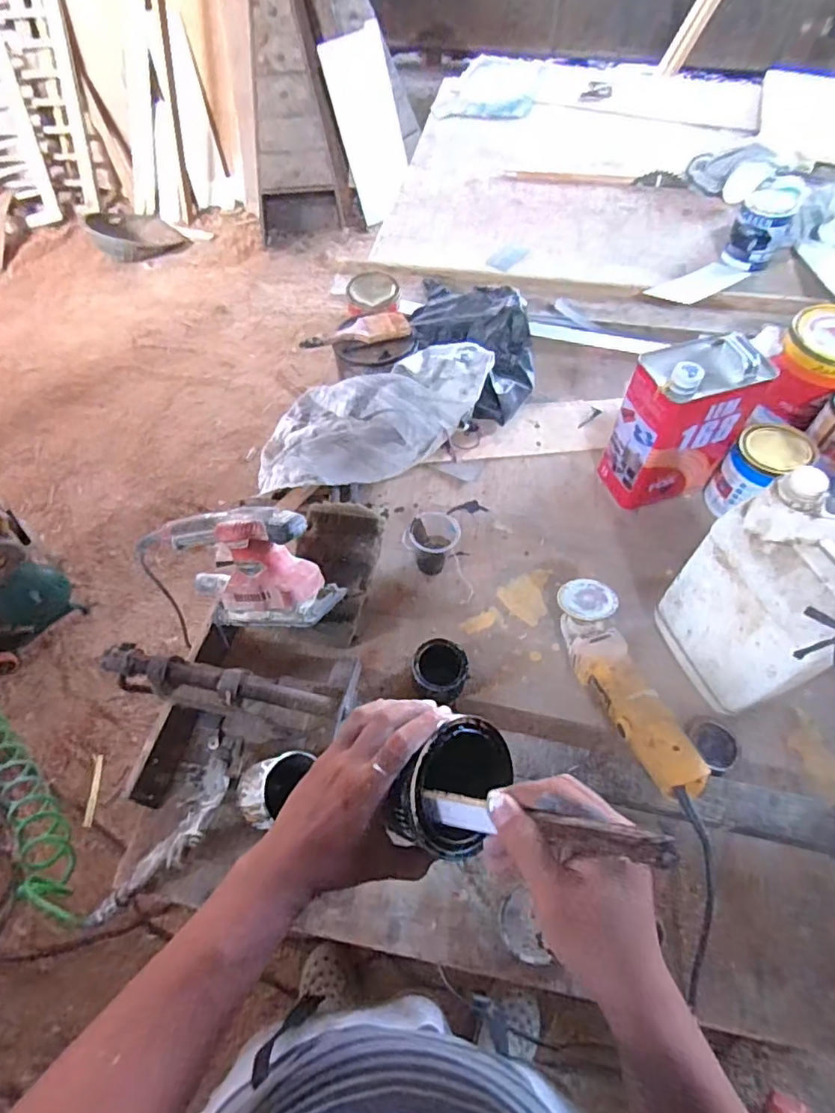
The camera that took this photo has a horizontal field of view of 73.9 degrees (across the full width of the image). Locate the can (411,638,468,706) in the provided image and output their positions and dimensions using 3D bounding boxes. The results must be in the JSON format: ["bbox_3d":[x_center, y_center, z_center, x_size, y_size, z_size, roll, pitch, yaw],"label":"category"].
[{"bbox_3d":[0.030,0.162,0.762,0.075,0.062,0.077,0,57,0],"label":"can"}]

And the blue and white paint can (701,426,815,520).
[{"bbox_3d":[0.531,-0.136,0.880,0.112,0.126,0.092,-22,60,-14],"label":"blue and white paint can"}]

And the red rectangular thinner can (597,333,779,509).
[{"bbox_3d":[0.402,-0.197,0.865,0.163,0.260,0.114,-16,59,-8],"label":"red rectangular thinner can"}]

